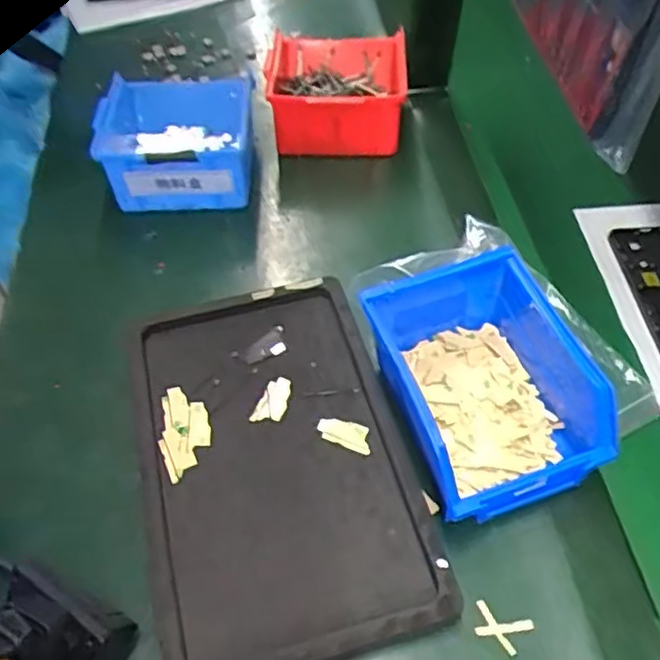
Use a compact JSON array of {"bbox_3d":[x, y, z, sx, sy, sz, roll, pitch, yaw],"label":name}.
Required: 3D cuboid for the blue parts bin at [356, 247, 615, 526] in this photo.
[{"bbox_3d":[0.096,0.036,0.416,0.123,0.081,0.146,-11,54,-9],"label":"blue parts bin"}]

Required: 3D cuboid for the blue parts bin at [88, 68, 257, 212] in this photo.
[{"bbox_3d":[-0.138,-0.178,0.611,0.132,0.073,0.155,-2,53,-2],"label":"blue parts bin"}]

